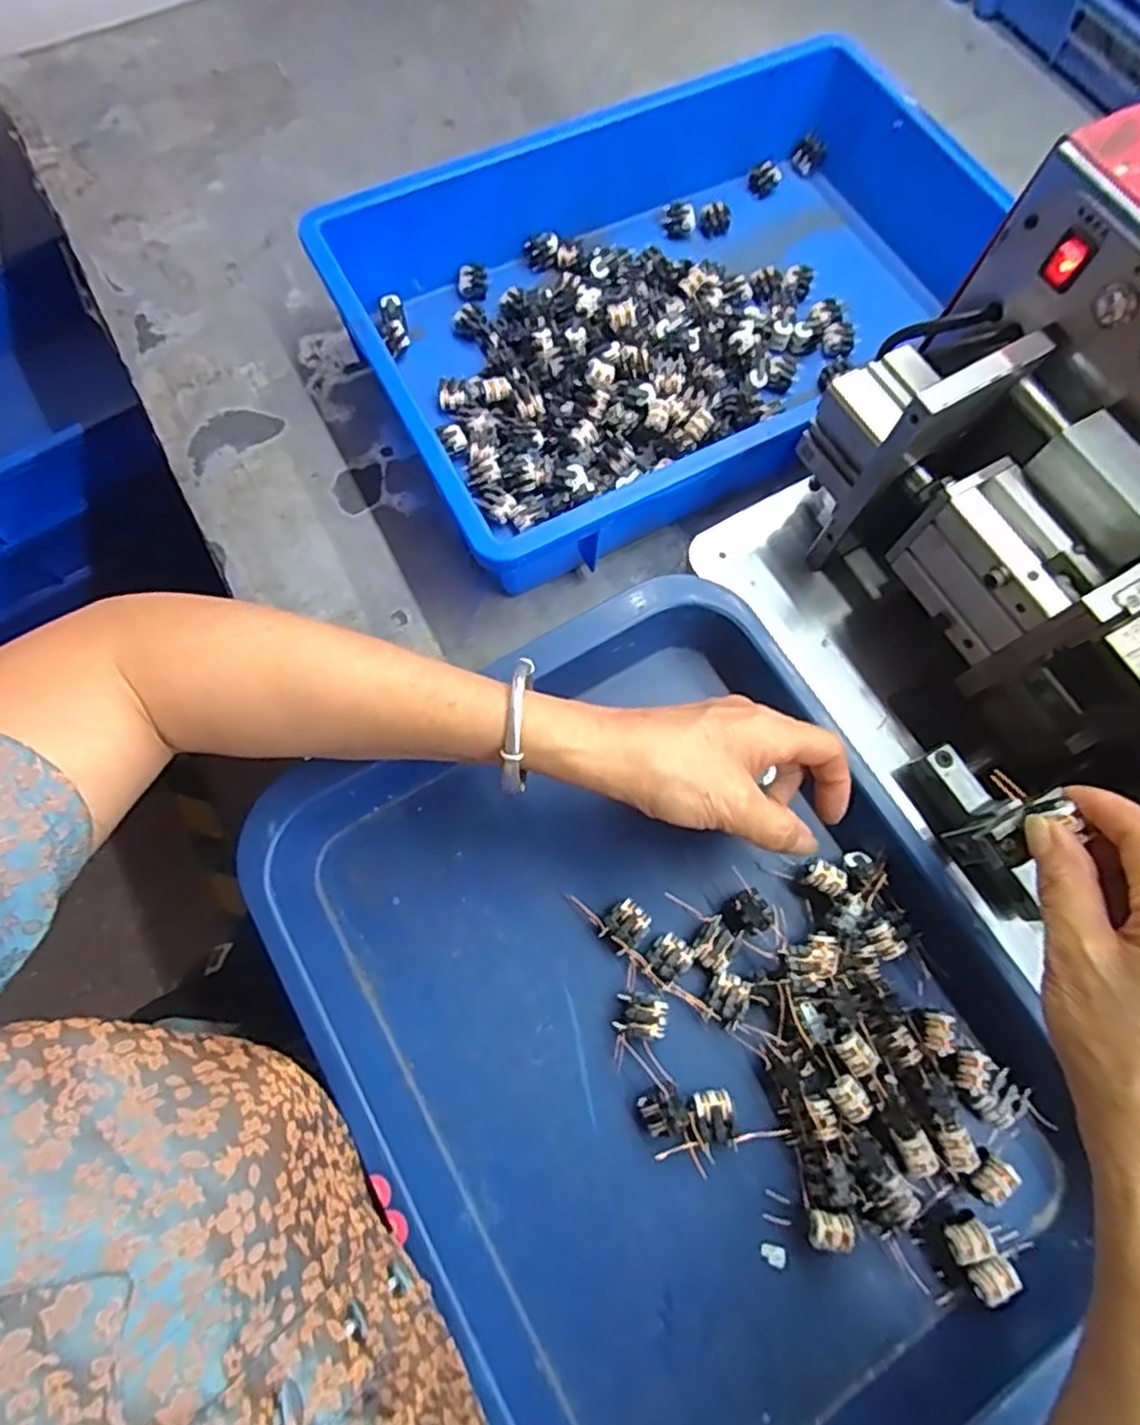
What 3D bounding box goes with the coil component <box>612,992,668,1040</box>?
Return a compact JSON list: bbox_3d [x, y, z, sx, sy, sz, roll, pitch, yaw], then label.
[{"bbox_3d":[0.035,0.146,0.337,0.024,0.009,0.020,11,69,2],"label":"coil component"}]

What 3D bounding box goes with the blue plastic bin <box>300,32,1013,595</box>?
[{"bbox_3d":[0.074,-0.275,0.467,0.416,0.098,0.279,-26,72,-11],"label":"blue plastic bin"}]

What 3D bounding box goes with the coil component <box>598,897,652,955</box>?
[{"bbox_3d":[0.028,0.107,0.348,0.024,0.009,0.020,-42,76,-15],"label":"coil component"}]

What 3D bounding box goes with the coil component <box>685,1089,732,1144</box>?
[{"bbox_3d":[0.066,0.189,0.324,0.020,0.014,0.022,-10,70,-6],"label":"coil component"}]

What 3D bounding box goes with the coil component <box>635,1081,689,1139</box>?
[{"bbox_3d":[0.043,0.184,0.321,0.020,0.016,0.021,-28,73,-12],"label":"coil component"}]

